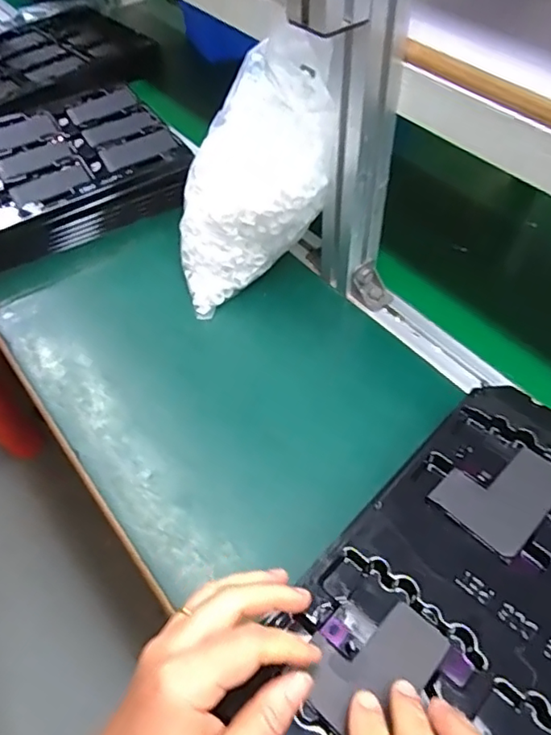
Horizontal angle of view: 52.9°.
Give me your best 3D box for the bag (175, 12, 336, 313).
[{"bbox_3d":[-0.014,-0.163,0.513,0.082,0.256,0.121,-8,44,-47],"label":"bag"}]

